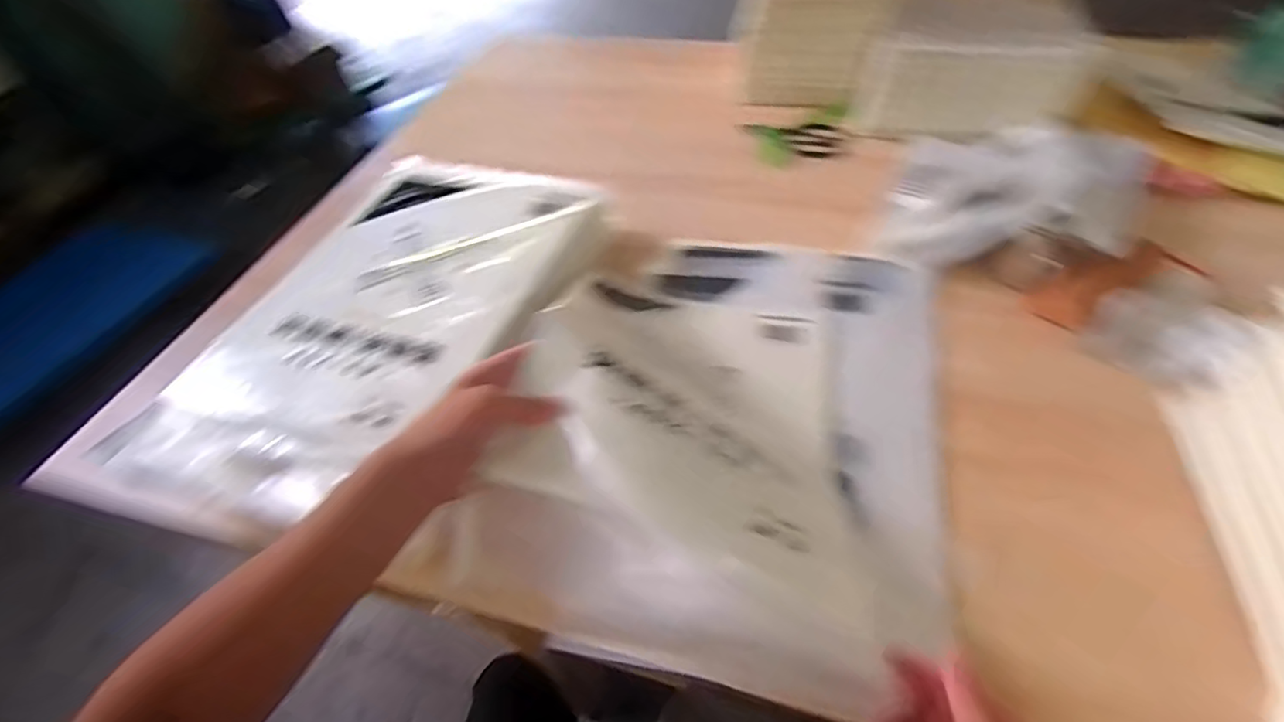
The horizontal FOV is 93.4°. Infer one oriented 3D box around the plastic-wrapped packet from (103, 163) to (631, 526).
[{"bbox_3d":[-0.271,-0.060,0.662,0.317,0.044,0.494,16,53,18],"label":"plastic-wrapped packet"}]

